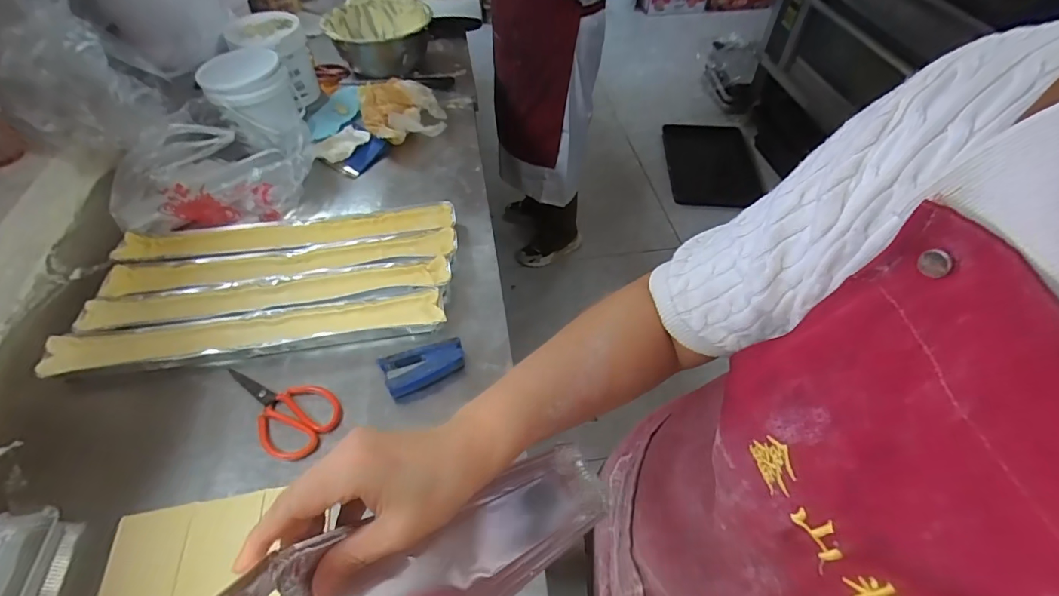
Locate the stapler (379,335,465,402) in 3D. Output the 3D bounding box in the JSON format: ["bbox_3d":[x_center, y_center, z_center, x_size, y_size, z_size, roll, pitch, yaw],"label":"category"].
[{"bbox_3d":[-0.151,0.096,0.670,0.110,0.042,0.055,-20,54,-16],"label":"stapler"}]

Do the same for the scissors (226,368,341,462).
[{"bbox_3d":[-0.348,0.145,0.650,0.181,0.008,0.101,30,57,22],"label":"scissors"}]

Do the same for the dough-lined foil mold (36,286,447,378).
[{"bbox_3d":[-0.410,0.054,0.706,0.550,0.030,0.068,-7,51,-7],"label":"dough-lined foil mold"}]

